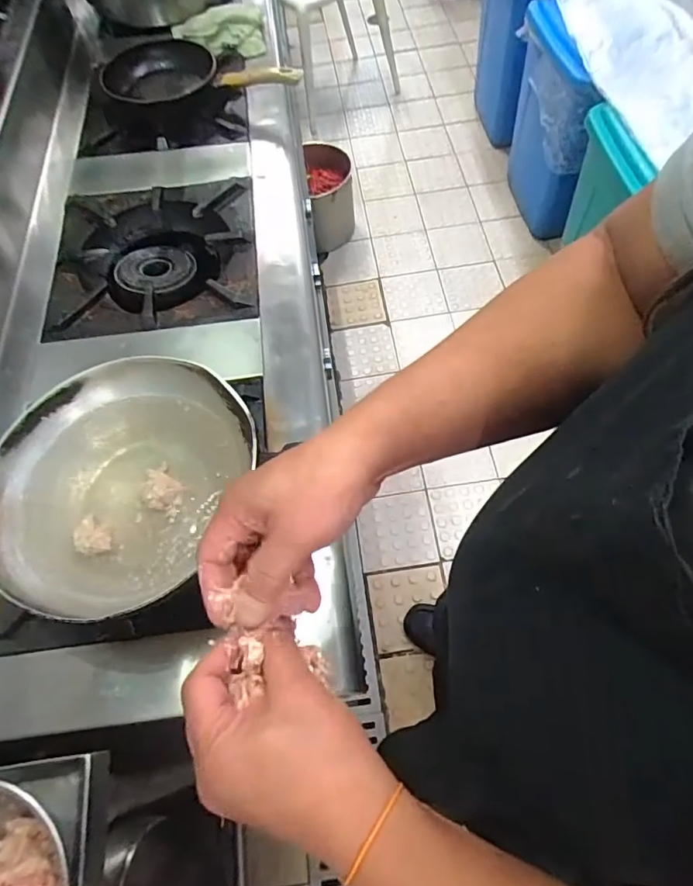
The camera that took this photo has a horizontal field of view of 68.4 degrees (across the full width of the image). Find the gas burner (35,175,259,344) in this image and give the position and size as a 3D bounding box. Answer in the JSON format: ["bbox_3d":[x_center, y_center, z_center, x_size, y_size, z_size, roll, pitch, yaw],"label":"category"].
[{"bbox_3d":[-0.288,-0.282,0.783,0.300,0.075,0.298,-10,62,-1],"label":"gas burner"}]

